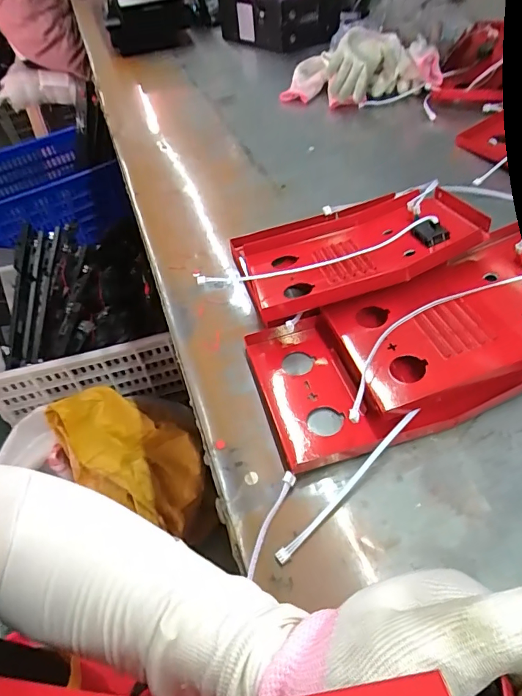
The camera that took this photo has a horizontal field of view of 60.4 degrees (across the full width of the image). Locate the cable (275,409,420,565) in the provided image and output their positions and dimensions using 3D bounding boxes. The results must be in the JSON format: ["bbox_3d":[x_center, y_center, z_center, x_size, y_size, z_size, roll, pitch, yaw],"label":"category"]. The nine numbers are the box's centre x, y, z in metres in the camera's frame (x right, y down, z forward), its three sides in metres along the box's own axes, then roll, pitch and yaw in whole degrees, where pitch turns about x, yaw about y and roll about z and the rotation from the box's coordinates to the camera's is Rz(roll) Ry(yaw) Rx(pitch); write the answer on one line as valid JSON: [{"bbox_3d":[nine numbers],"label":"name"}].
[{"bbox_3d":[0.069,0.103,0.342,0.156,0.024,0.008,-37,55,-23],"label":"cable"}]

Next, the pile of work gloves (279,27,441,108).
[{"bbox_3d":[0.174,-0.493,0.802,0.273,0.098,0.120,8,51,13],"label":"pile of work gloves"}]

